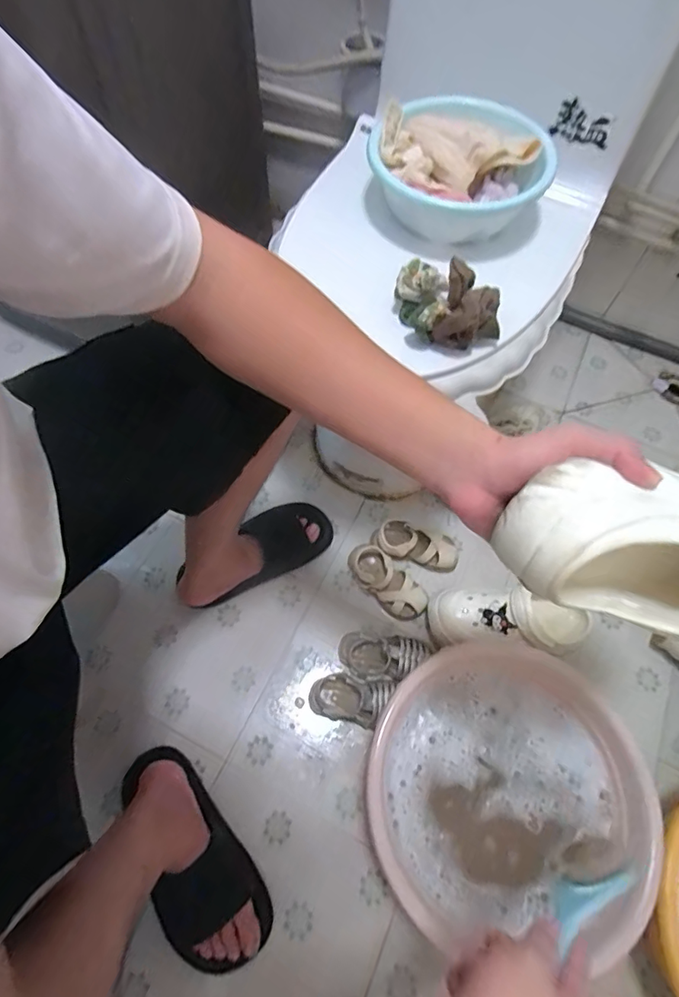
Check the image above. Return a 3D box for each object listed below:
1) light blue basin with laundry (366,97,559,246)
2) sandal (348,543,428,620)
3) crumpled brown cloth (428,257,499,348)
[{"bbox_3d":[0.155,-0.422,0.619,0.211,0.086,0.202,0,65,-1],"label":"light blue basin with laundry"},{"bbox_3d":[0.082,0.145,0.831,0.150,0.048,0.067,41,70,16],"label":"sandal"},{"bbox_3d":[0.146,-0.210,0.523,0.069,0.064,0.073,17,65,7],"label":"crumpled brown cloth"}]

